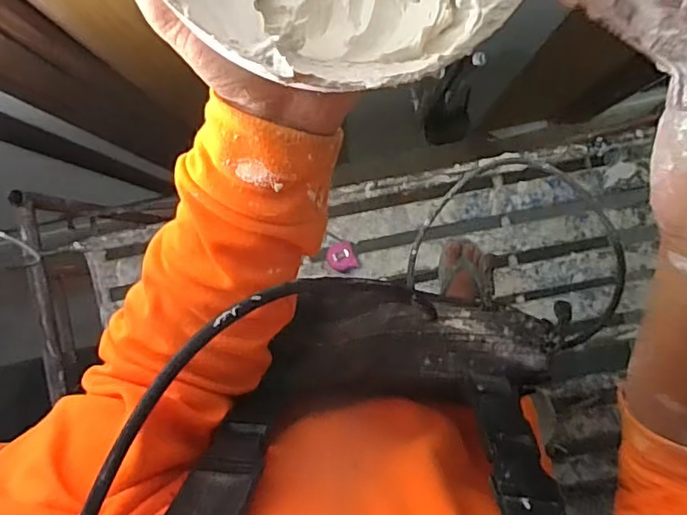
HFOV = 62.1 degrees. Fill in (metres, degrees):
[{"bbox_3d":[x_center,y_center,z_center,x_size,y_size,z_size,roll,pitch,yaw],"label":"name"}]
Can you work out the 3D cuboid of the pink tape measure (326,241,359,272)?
[{"bbox_3d":[-0.004,-0.002,1.350,0.068,0.028,0.066,-16,88,2],"label":"pink tape measure"}]

